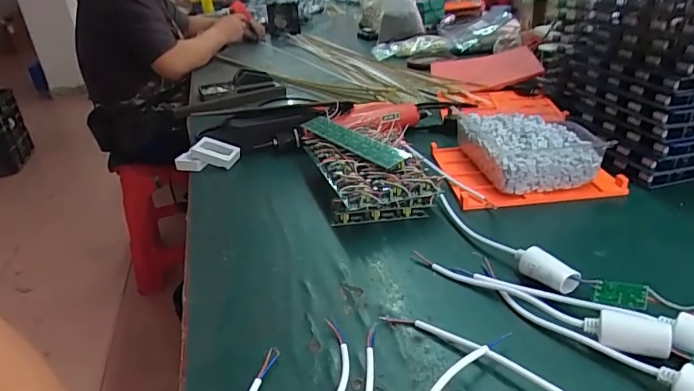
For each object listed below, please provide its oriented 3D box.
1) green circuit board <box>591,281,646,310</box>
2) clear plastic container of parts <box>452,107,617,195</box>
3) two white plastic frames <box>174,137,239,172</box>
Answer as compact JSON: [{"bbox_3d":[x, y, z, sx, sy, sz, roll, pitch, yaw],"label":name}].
[{"bbox_3d":[0.217,0.079,0.366,0.037,0.005,0.021,0,54,47],"label":"green circuit board"},{"bbox_3d":[0.230,-0.059,0.587,0.145,0.061,0.158,-5,27,0],"label":"clear plastic container of parts"},{"bbox_3d":[-0.204,-0.059,0.680,0.079,0.033,0.048,2,28,14],"label":"two white plastic frames"}]

